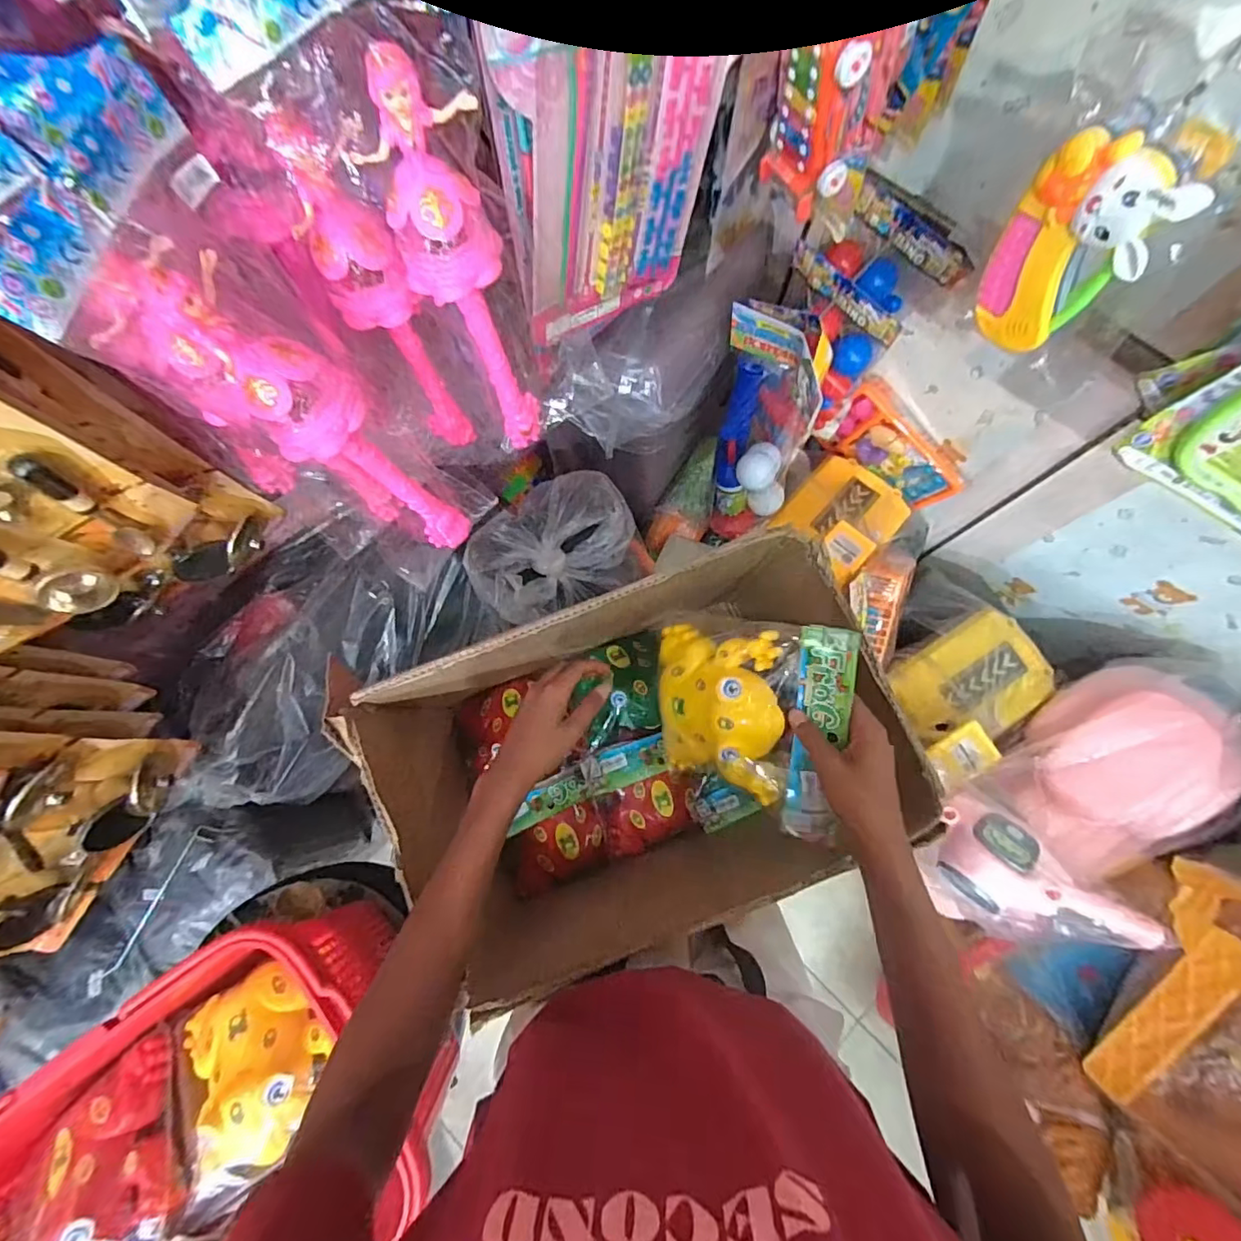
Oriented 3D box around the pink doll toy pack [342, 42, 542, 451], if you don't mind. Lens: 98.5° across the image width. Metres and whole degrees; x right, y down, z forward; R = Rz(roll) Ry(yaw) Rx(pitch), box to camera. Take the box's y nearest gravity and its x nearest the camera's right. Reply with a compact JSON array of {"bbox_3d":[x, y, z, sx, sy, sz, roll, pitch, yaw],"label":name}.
[{"bbox_3d":[-0.132,-0.277,0.479,0.076,0.334,0.042,-19,76,-4],"label":"pink doll toy pack"}]

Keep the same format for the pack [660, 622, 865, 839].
[{"bbox_3d":[0.104,0.079,0.517,0.229,0.055,0.189,18,104,37],"label":"pack"}]

